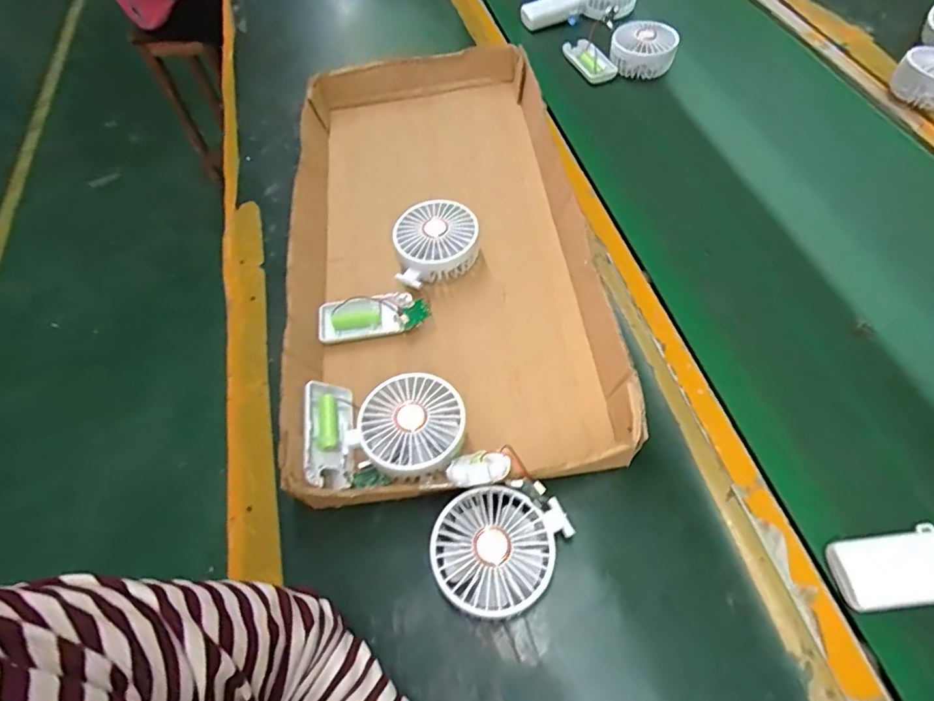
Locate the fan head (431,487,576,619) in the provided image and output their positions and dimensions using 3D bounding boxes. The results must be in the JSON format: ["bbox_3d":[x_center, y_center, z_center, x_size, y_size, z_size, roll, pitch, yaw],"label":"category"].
[{"bbox_3d":[0.021,0.146,0.381,0.084,0.047,0.094,25,63,18],"label":"fan head"}]

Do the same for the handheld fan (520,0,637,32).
[{"bbox_3d":[0.186,-0.538,0.790,0.194,0.036,0.085,-26,60,-12],"label":"handheld fan"}]

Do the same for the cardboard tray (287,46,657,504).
[{"bbox_3d":[-0.037,-0.134,0.547,0.291,0.057,0.585,-8,58,-2],"label":"cardboard tray"}]

